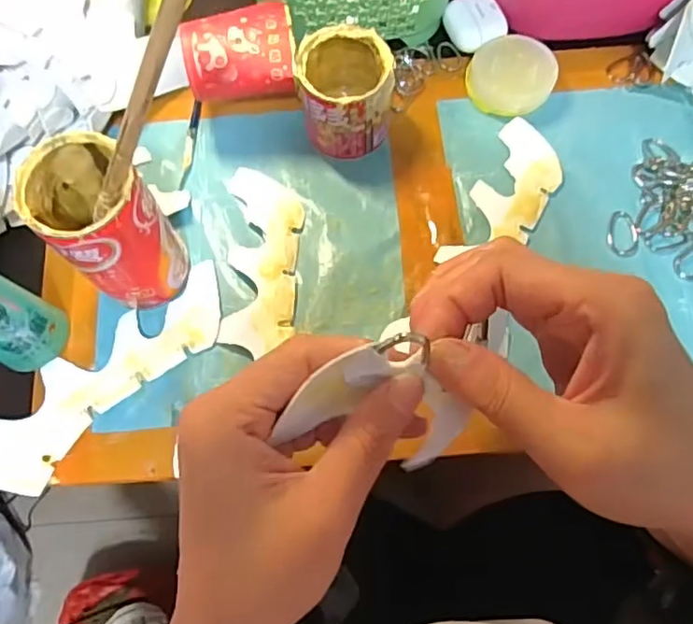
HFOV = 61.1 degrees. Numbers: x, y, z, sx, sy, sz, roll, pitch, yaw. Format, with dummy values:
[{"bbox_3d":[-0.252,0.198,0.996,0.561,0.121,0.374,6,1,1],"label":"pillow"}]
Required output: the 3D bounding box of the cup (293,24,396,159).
[{"bbox_3d":[-0.001,-0.162,0.435,0.066,0.065,0.066,-1,71,0],"label":"cup"}]

